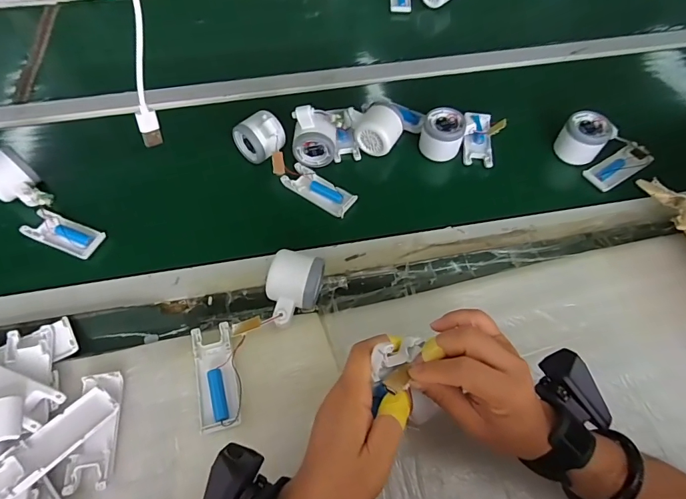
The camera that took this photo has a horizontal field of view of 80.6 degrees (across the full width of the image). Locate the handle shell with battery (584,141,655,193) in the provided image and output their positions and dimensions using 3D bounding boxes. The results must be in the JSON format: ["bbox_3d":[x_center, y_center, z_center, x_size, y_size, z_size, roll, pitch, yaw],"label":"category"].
[{"bbox_3d":[0.393,-0.117,0.578,0.100,0.027,0.042,-27,64,-16],"label":"handle shell with battery"}]

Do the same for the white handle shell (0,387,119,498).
[{"bbox_3d":[-0.267,0.174,0.378,0.041,0.014,0.099,34,49,17],"label":"white handle shell"}]

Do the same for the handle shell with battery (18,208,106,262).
[{"bbox_3d":[-0.361,-0.021,0.519,0.104,0.012,0.041,19,61,9],"label":"handle shell with battery"}]

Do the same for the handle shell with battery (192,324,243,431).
[{"bbox_3d":[-0.130,0.129,0.414,0.040,0.014,0.103,-13,61,-9],"label":"handle shell with battery"}]

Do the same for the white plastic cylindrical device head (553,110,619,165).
[{"bbox_3d":[0.344,-0.158,0.583,0.061,0.058,0.053,39,66,19],"label":"white plastic cylindrical device head"}]

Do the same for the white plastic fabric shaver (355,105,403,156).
[{"bbox_3d":[0.055,-0.171,0.579,0.059,0.048,0.055,32,64,16],"label":"white plastic fabric shaver"}]

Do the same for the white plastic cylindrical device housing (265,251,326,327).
[{"bbox_3d":[-0.057,0.046,0.450,0.055,0.052,0.080,15,60,7],"label":"white plastic cylindrical device housing"}]

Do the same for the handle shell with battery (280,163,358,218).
[{"bbox_3d":[-0.033,-0.082,0.557,0.106,0.014,0.040,34,64,17],"label":"handle shell with battery"}]

